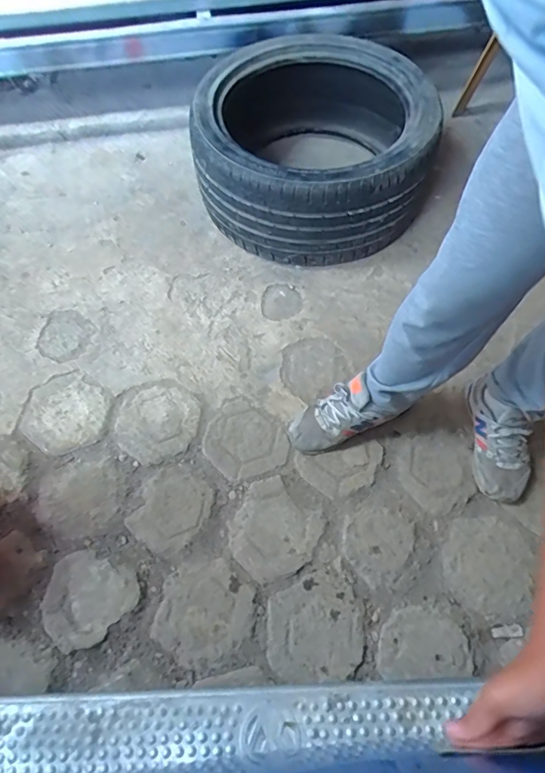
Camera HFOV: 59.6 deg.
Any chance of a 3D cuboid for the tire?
[{"bbox_3d":[0.110,-0.645,1.264,0.594,0.250,0.653,8,62,8],"label":"tire"}]

